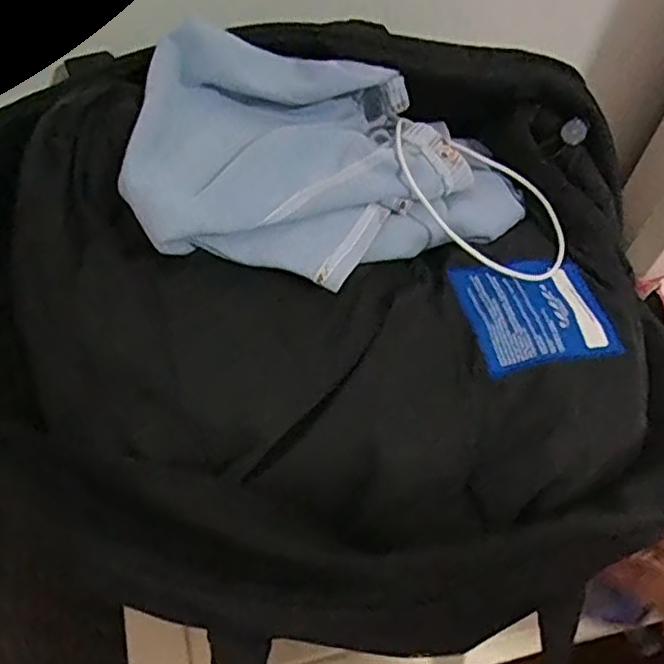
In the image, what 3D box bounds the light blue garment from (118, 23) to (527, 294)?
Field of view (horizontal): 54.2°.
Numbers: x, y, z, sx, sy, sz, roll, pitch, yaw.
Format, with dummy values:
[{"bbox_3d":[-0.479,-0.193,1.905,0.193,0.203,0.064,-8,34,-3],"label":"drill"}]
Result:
[{"bbox_3d":[-0.005,-0.100,0.378,0.222,0.085,0.163,-32,65,-17],"label":"light blue garment"}]

